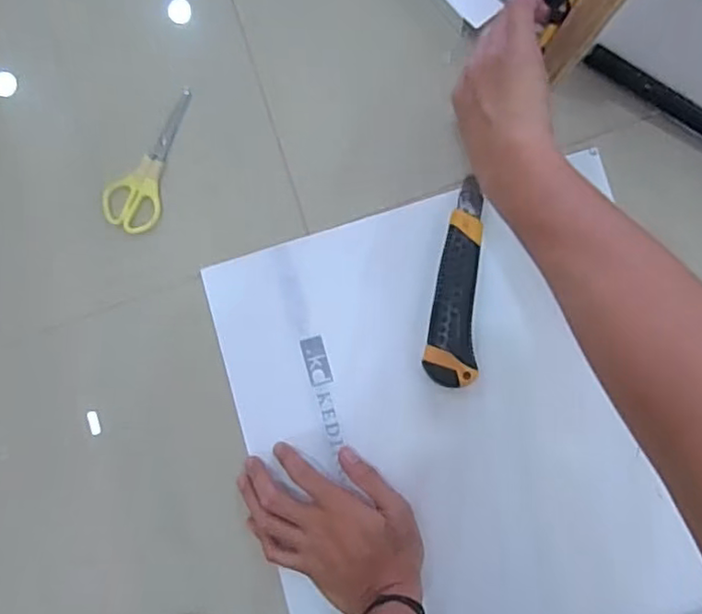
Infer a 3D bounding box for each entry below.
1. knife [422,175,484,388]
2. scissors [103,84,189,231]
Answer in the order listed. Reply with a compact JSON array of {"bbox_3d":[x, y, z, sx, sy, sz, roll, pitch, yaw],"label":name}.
[{"bbox_3d":[0.083,-0.019,0.474,0.037,0.018,0.156,6,87,9],"label":"knife"},{"bbox_3d":[-0.172,-0.127,0.521,0.048,0.008,0.128,20,90,8],"label":"scissors"}]

